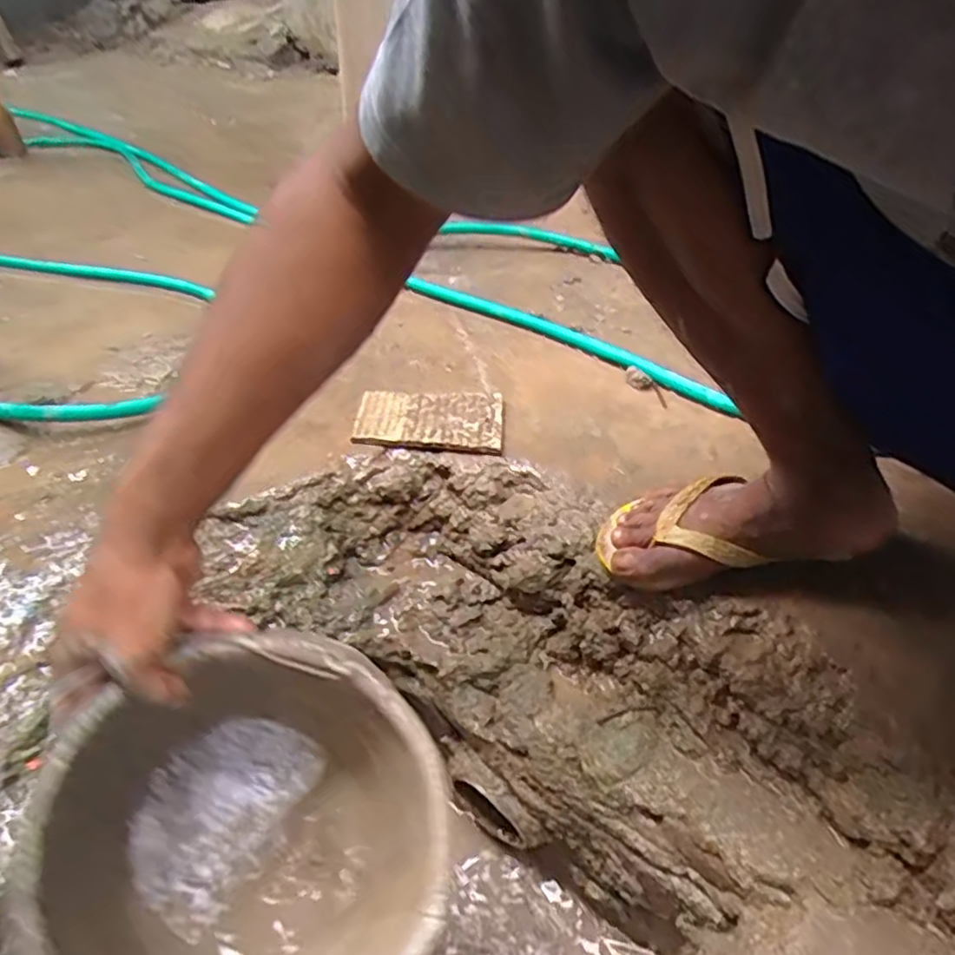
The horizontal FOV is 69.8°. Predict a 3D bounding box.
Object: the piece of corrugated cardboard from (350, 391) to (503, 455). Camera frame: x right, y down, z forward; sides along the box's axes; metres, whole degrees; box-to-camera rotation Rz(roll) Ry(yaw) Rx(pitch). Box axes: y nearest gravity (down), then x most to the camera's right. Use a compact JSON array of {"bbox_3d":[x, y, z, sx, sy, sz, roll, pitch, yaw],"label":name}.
[{"bbox_3d":[-0.054,-0.064,0.763,0.164,0.011,0.102,4,39,6],"label":"piece of corrugated cardboard"}]

